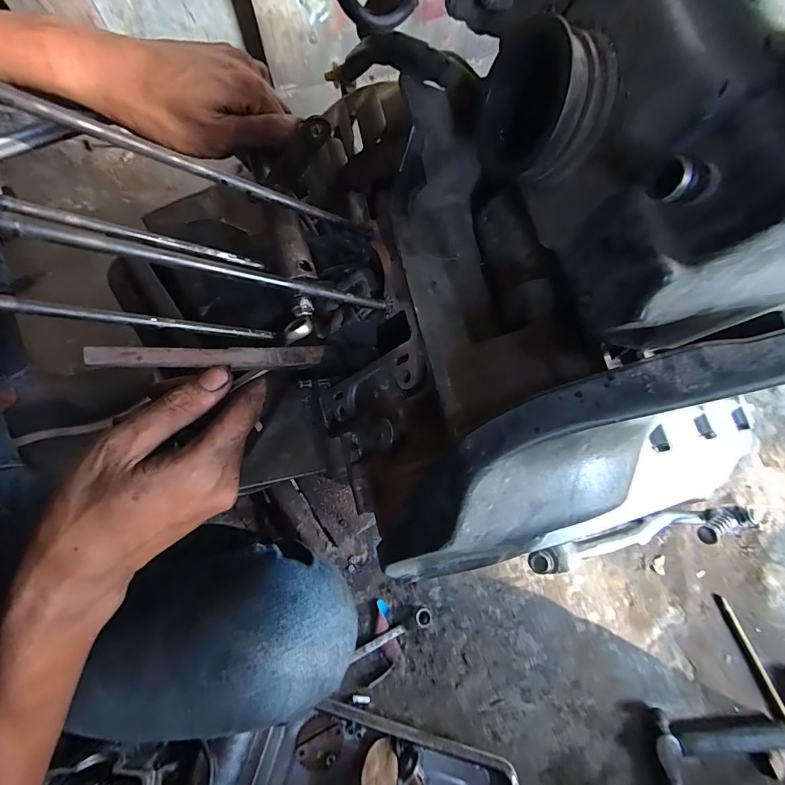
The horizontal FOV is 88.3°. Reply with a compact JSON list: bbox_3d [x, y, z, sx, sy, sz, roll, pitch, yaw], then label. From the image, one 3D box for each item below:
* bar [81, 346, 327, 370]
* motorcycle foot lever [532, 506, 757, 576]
[{"bbox_3d":[-0.083,-0.017,0.197,0.104,0.006,0.011,-4,69,-36],"label":"bar"},{"bbox_3d":[0.199,0.108,0.306,0.218,0.018,0.025,-2,71,-21],"label":"motorcycle foot lever"}]

